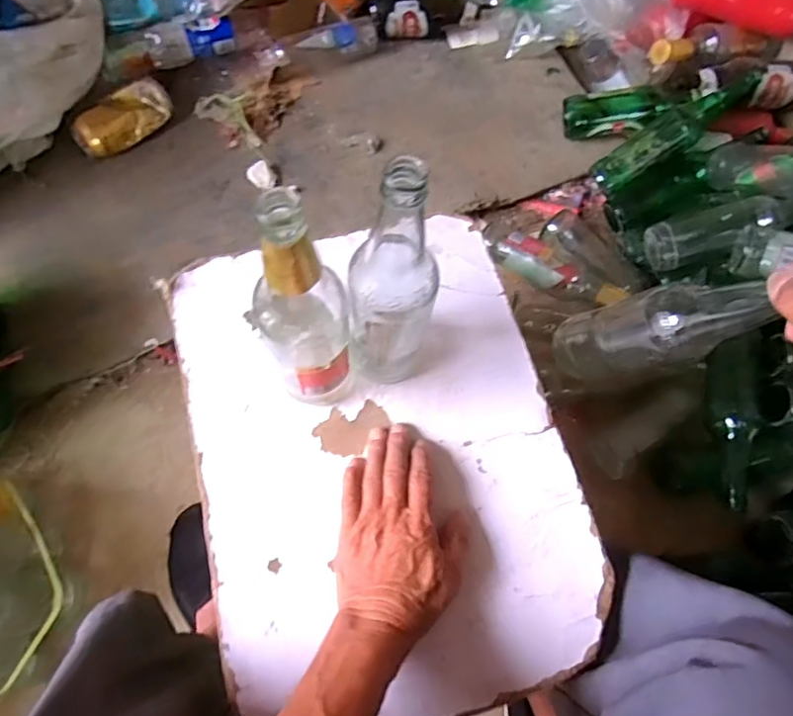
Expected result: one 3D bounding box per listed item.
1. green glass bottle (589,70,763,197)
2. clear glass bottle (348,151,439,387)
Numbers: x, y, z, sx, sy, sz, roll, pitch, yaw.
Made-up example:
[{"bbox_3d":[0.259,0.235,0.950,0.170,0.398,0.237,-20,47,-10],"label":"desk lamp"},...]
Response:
[{"bbox_3d":[0.421,-0.350,0.875,0.251,0.058,0.059,-31,70,22],"label":"green glass bottle"},{"bbox_3d":[-0.004,-0.040,0.439,0.064,0.263,0.055,6,69,0],"label":"clear glass bottle"}]

